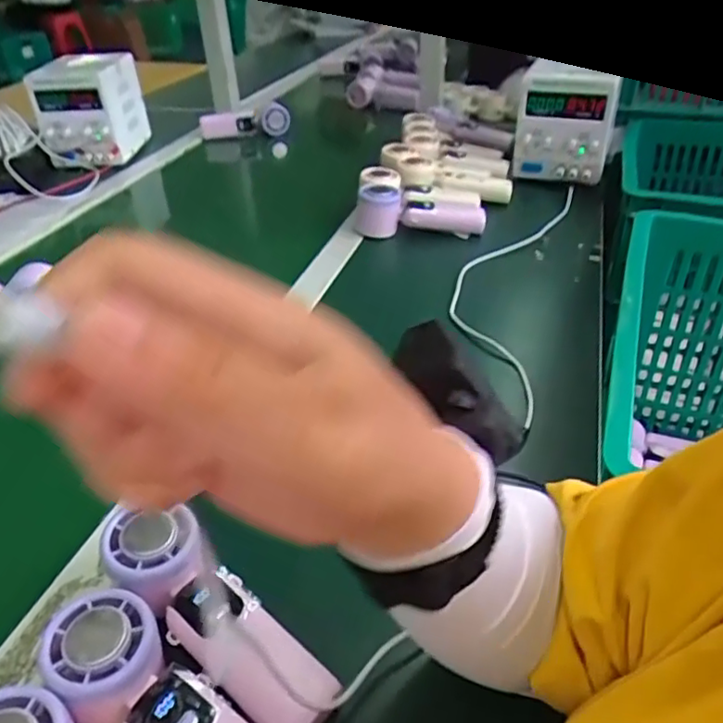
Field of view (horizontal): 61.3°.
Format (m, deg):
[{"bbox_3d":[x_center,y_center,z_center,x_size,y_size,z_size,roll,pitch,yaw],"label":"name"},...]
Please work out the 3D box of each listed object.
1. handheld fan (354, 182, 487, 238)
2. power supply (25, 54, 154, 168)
[{"bbox_3d":[0.077,-0.196,0.816,0.170,0.058,0.054,10,39,16],"label":"handheld fan"},{"bbox_3d":[-0.496,-0.470,1.123,0.138,0.166,0.190,-2,37,1],"label":"power supply"}]

